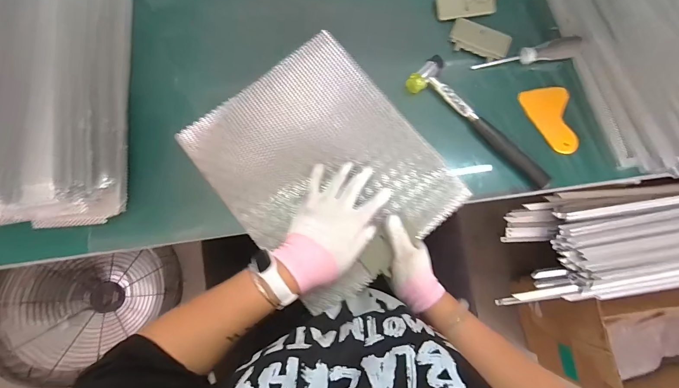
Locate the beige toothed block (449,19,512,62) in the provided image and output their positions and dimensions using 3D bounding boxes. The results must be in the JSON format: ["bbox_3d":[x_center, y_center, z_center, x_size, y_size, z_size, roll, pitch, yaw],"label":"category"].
[{"bbox_3d":[0.212,-0.233,0.498,0.085,0.010,0.052,25,80,5],"label":"beige toothed block"}]

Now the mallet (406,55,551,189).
[{"bbox_3d":[0.201,-0.097,0.473,0.058,0.023,0.238,-43,82,-7],"label":"mallet"}]

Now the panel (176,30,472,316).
[{"bbox_3d":[-0.022,-0.038,0.472,0.268,0.027,0.328,-39,81,-7],"label":"panel"}]

